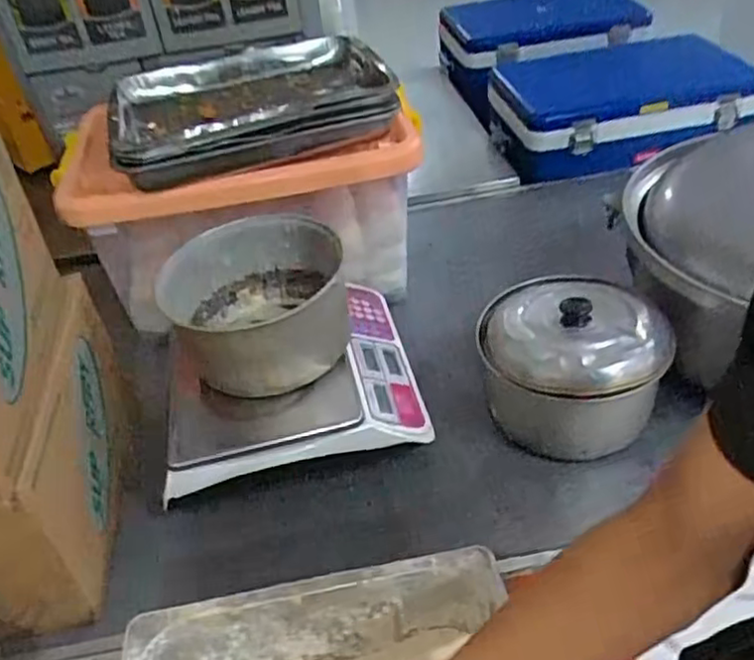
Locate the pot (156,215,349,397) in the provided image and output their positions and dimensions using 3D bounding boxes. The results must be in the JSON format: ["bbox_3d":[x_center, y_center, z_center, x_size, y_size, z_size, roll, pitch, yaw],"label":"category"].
[{"bbox_3d":[-0.145,-0.029,0.864,0.231,0.137,0.201,-17,40,-12],"label":"pot"}]

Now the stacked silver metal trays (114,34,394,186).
[{"bbox_3d":[-0.188,-0.328,0.987,0.371,0.069,0.284,-17,39,-12],"label":"stacked silver metal trays"}]

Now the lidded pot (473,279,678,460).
[{"bbox_3d":[0.242,0.041,0.868,0.191,0.168,0.218,-6,39,2],"label":"lidded pot"}]

